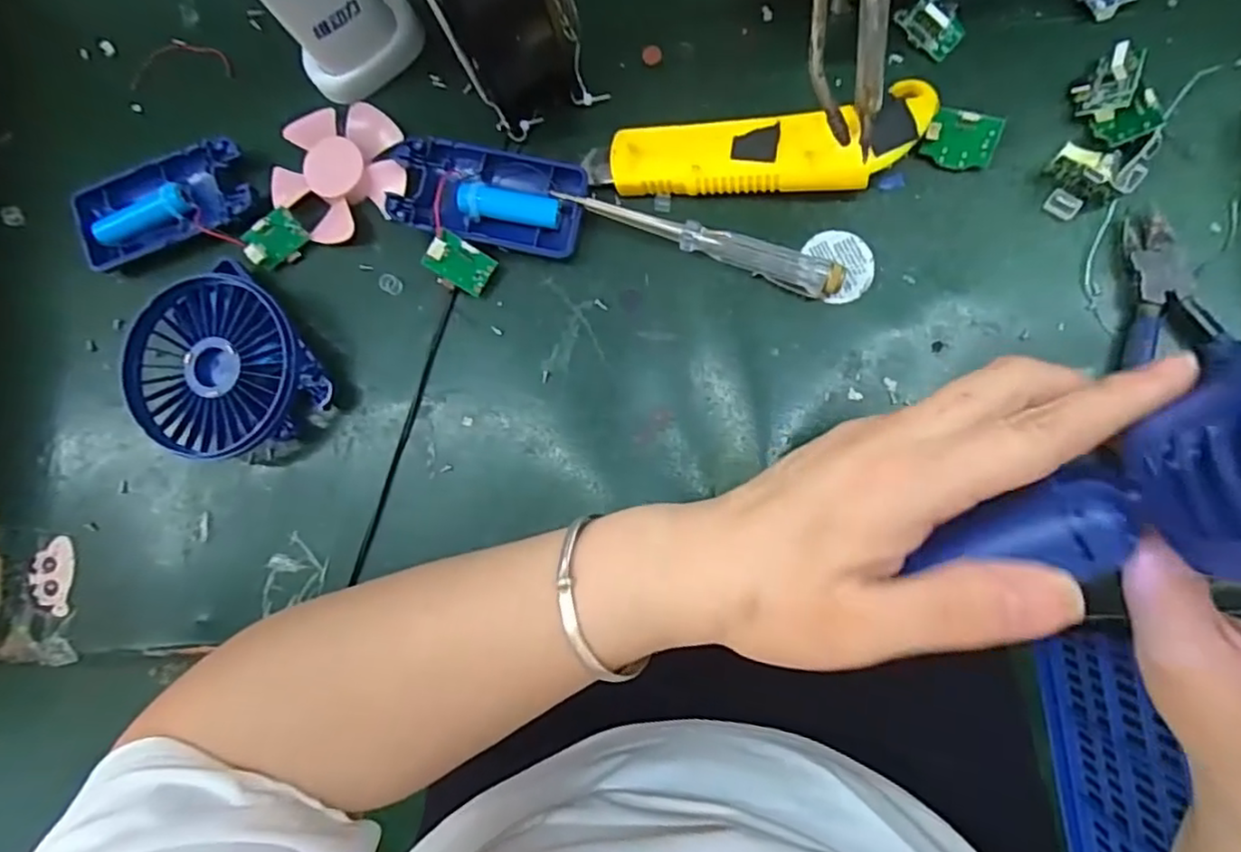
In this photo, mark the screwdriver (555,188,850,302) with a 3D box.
[{"bbox_3d":[0.037,-0.087,0.313,0.131,0.016,0.015,21,87,9],"label":"screwdriver"}]

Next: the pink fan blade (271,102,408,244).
[{"bbox_3d":[-0.143,-0.132,0.341,0.068,0.016,0.064,-1,84,8],"label":"pink fan blade"}]

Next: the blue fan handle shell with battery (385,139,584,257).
[{"bbox_3d":[-0.064,-0.110,0.326,0.092,0.023,0.045,12,86,9],"label":"blue fan handle shell with battery"}]

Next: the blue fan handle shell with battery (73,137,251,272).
[{"bbox_3d":[-0.238,-0.114,0.353,0.092,0.019,0.046,-15,82,6],"label":"blue fan handle shell with battery"}]

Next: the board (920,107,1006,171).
[{"bbox_3d":[0.152,-0.127,0.300,0.031,0.005,0.024,12,123,7],"label":"board"}]

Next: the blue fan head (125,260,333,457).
[{"bbox_3d":[-0.194,-0.031,0.329,0.083,0.030,0.088,-1,84,8],"label":"blue fan head"}]

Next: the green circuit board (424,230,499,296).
[{"bbox_3d":[-0.078,-0.077,0.322,0.031,0.005,0.023,28,93,-28],"label":"green circuit board"}]

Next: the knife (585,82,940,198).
[{"bbox_3d":[0.061,-0.123,0.307,0.153,0.014,0.040,-5,97,13],"label":"knife"}]

